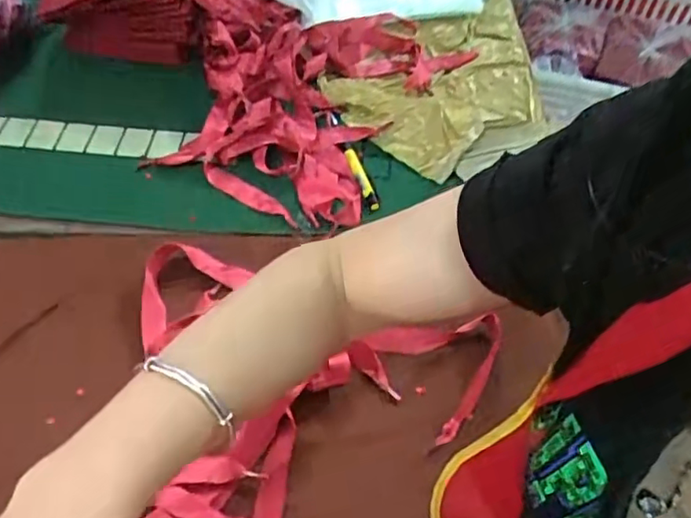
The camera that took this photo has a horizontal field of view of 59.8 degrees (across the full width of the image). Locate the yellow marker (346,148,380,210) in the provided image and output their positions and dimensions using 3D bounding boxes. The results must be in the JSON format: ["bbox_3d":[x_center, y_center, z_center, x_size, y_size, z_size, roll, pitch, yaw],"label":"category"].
[{"bbox_3d":[0.017,-0.079,0.591,0.014,0.009,0.075,-14,58,-10],"label":"yellow marker"}]

